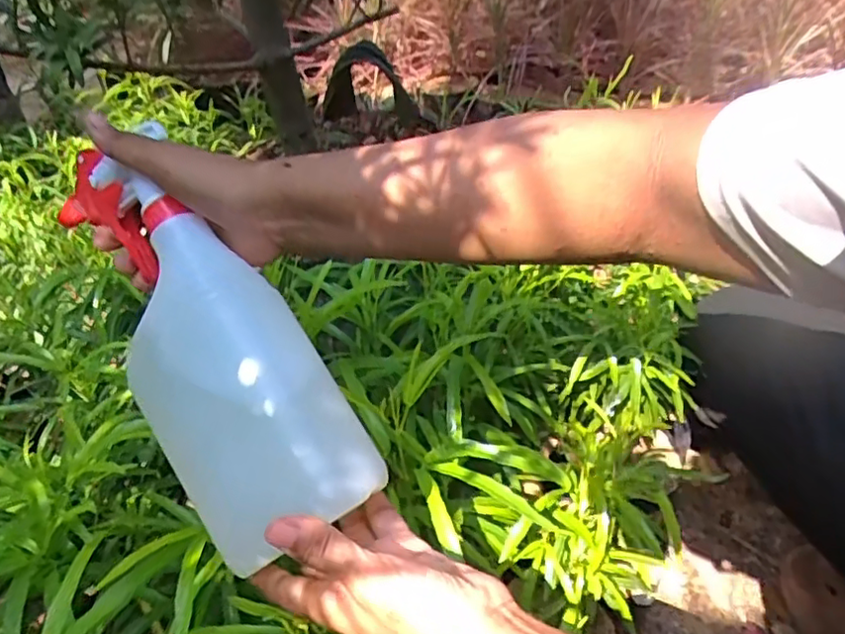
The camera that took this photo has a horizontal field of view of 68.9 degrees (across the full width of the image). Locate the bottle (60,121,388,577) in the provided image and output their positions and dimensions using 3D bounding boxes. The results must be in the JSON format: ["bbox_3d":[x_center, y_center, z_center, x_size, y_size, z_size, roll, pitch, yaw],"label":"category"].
[{"bbox_3d":[-0.128,0.008,0.358,0.091,0.064,0.259,-27,70,-27],"label":"bottle"}]

